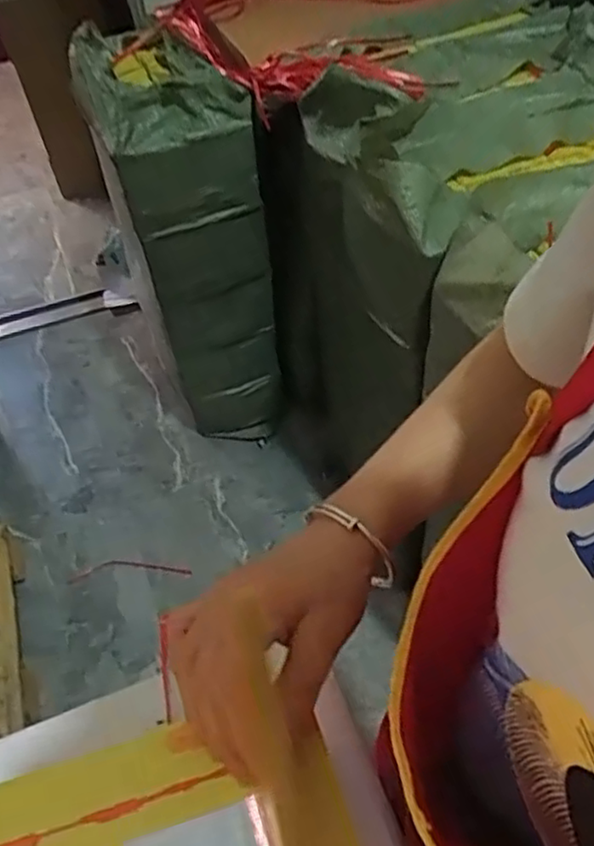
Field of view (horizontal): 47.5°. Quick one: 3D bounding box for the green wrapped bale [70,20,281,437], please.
[{"bbox_3d":[-0.214,-0.346,1.453,0.258,0.850,0.365,-19,49,-10],"label":"green wrapped bale"}]

